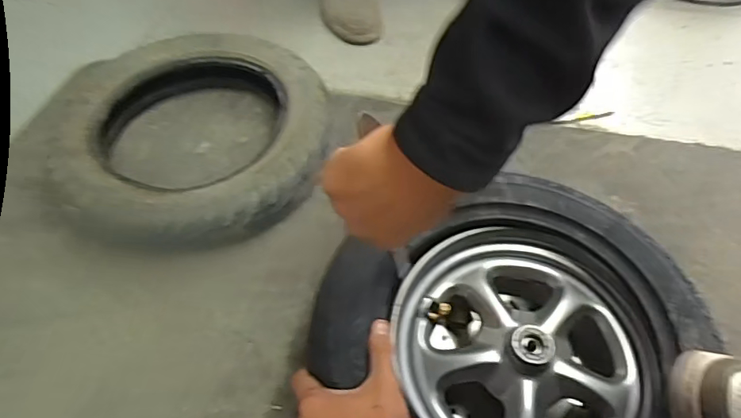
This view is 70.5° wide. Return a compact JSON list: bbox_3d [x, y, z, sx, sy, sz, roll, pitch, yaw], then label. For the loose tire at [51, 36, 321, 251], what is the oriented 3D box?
[{"bbox_3d":[-0.242,-0.103,0.741,0.354,0.085,0.365,0,51,0],"label":"loose tire"}]

